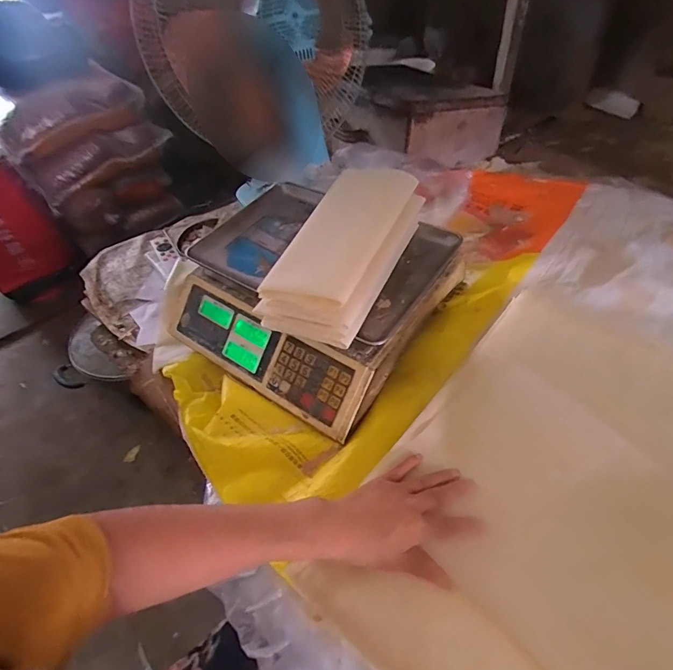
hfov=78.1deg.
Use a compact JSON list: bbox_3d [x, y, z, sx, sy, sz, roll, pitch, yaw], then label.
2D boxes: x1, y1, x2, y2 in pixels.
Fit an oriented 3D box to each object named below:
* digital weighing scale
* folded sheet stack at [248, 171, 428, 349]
[{"bbox_3d":[-0.038,-0.072,0.599,0.332,0.089,0.307,27,57,27],"label":"digital weighing scale"},{"bbox_3d":[0.017,-0.110,0.522,0.124,0.089,0.255,19,54,22],"label":"folded sheet stack"}]

